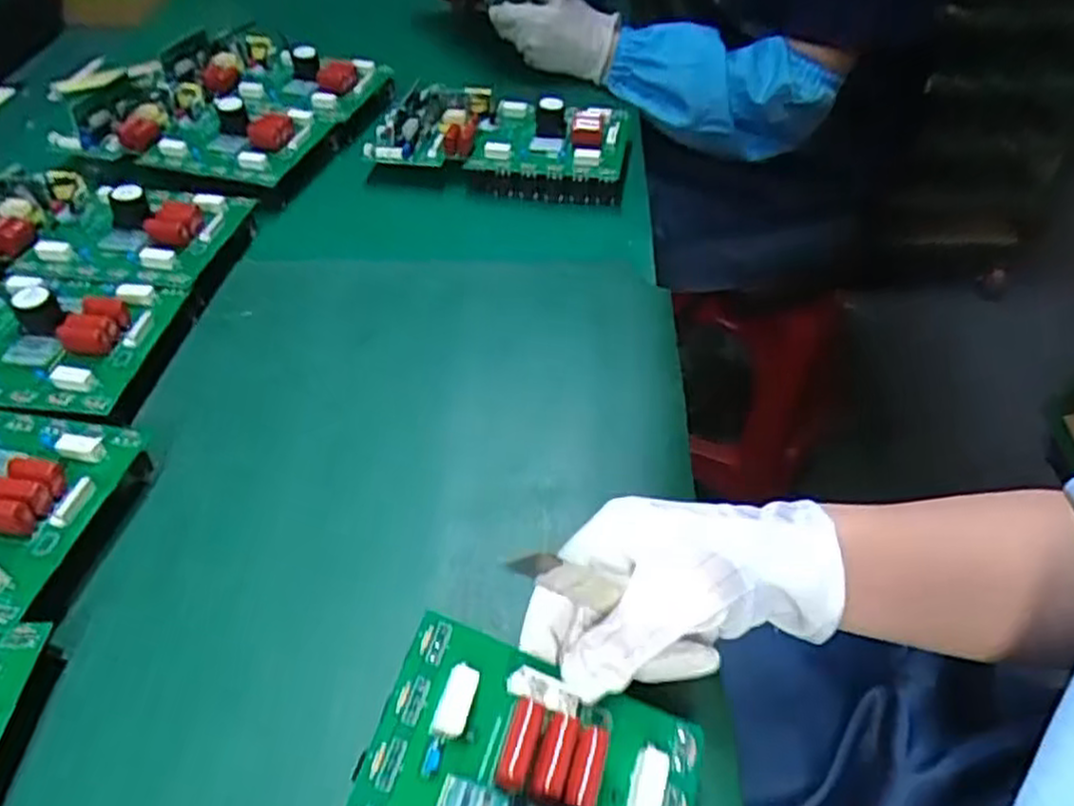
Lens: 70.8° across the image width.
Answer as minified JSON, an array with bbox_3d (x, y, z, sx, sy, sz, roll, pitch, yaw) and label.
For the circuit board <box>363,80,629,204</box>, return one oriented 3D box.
[{"bbox_3d":[-0.033,-0.236,0.680,0.224,0.051,0.103,6,46,5],"label":"circuit board"}]

